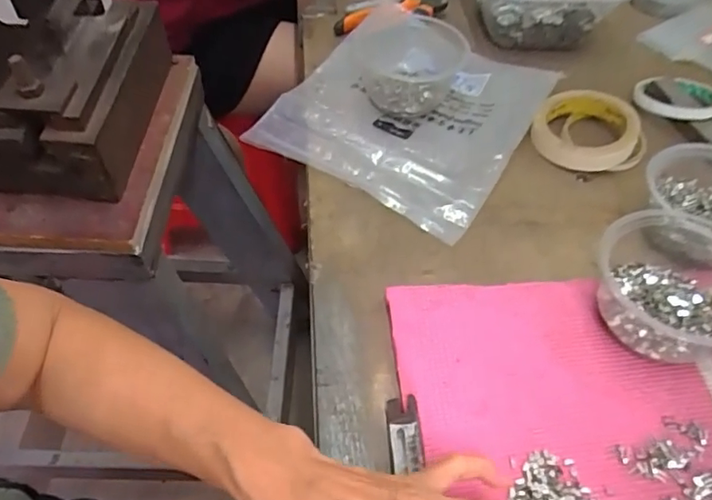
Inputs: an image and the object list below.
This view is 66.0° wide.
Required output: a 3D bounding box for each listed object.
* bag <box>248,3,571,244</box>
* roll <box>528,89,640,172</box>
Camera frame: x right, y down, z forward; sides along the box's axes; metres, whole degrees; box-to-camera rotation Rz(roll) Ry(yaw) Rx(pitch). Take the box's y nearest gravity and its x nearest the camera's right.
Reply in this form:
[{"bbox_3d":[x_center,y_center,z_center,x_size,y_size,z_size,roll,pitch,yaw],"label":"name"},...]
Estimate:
[{"bbox_3d":[0.056,-0.153,0.566,0.237,0.038,0.258,28,56,19],"label":"bag"},{"bbox_3d":[0.228,-0.119,0.546,0.093,0.035,0.089,1,52,-1],"label":"roll"}]

